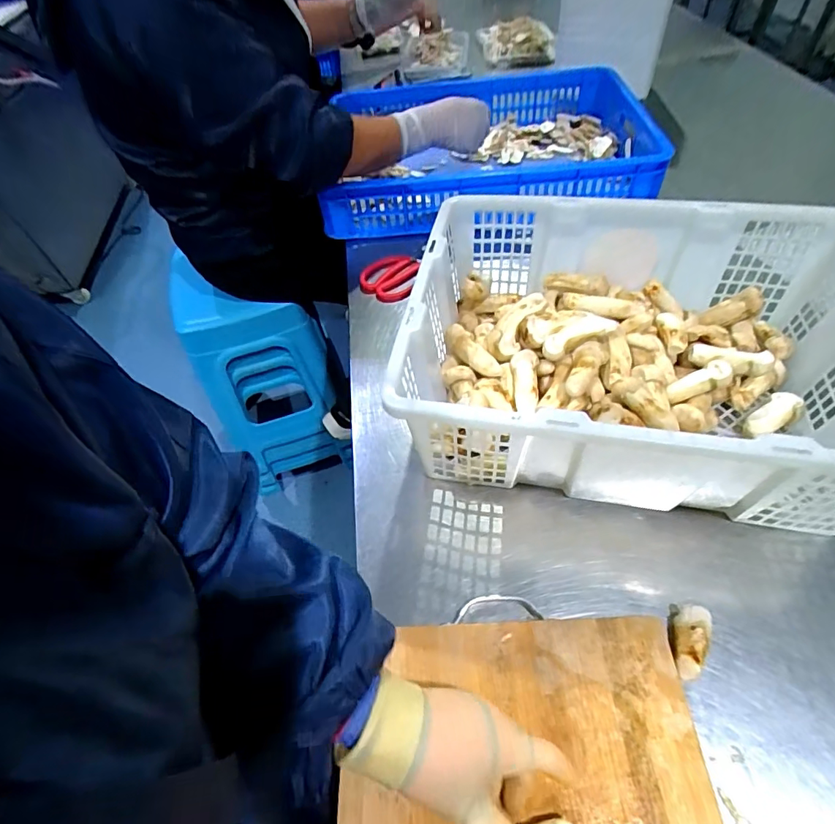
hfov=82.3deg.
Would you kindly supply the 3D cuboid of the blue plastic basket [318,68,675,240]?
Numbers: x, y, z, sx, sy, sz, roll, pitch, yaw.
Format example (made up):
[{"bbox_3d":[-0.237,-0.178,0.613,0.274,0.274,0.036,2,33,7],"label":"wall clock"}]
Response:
[{"bbox_3d":[0.128,-0.503,0.909,0.572,0.110,0.398,1,52,6],"label":"blue plastic basket"}]

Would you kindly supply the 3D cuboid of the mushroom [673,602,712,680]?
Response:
[{"bbox_3d":[0.237,0.202,0.418,0.027,0.021,0.061,19,57,20],"label":"mushroom"}]

